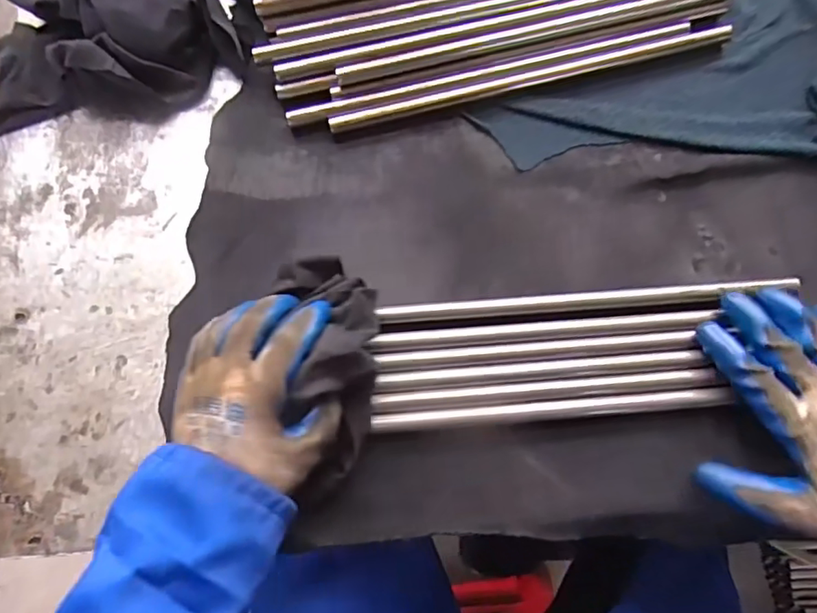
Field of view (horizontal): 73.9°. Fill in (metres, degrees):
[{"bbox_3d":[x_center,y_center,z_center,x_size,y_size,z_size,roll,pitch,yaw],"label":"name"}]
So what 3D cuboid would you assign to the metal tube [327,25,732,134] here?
[{"bbox_3d":[0.105,-0.189,0.453,0.342,0.016,0.013,-15,76,-4],"label":"metal tube"}]

